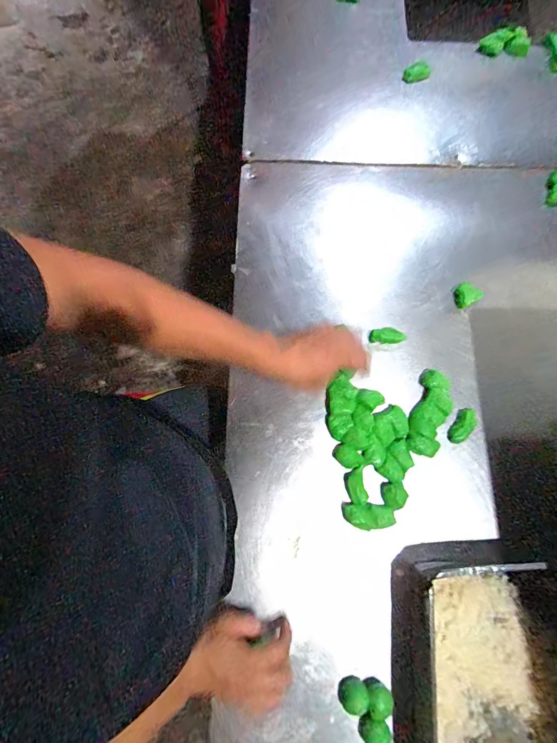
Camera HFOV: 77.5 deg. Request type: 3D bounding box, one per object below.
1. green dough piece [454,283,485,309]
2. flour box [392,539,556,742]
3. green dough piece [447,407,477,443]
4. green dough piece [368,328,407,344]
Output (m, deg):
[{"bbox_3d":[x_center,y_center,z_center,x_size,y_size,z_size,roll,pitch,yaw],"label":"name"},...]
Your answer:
[{"bbox_3d":[0.307,-0.124,0.569,0.042,0.016,0.035,-29,77,-8],"label":"green dough piece"},{"bbox_3d":[0.263,0.422,0.405,0.240,0.065,0.392,-1,75,-1],"label":"flour box"},{"bbox_3d":[0.277,0.083,0.521,0.027,0.015,0.059,37,77,9],"label":"green dough piece"},{"bbox_3d":[0.171,-0.056,0.552,0.055,0.020,0.024,0,74,0],"label":"green dough piece"}]

